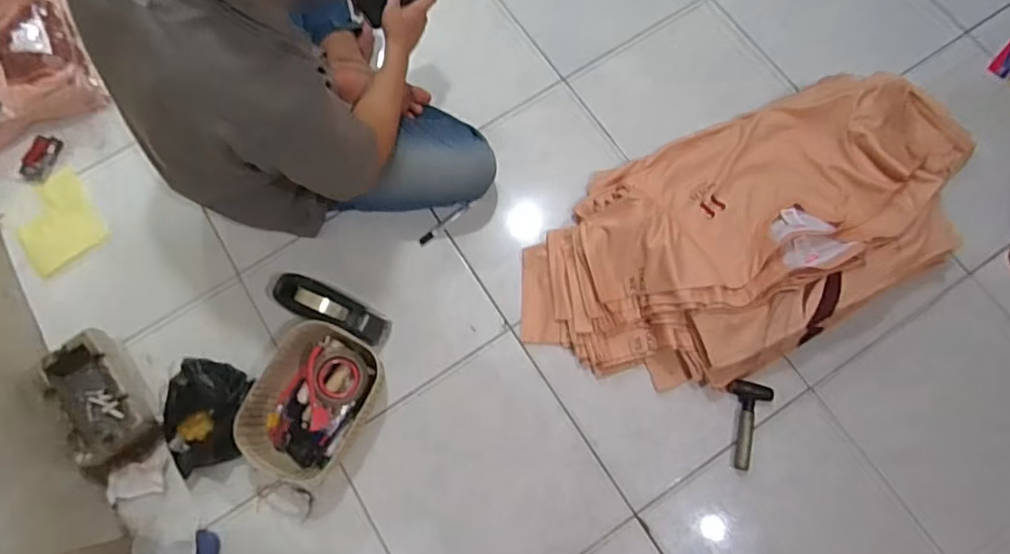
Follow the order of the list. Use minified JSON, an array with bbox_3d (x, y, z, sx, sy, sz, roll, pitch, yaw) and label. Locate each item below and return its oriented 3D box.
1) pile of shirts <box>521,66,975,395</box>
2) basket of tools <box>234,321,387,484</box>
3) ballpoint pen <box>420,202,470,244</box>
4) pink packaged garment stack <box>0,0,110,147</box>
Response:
[{"bbox_3d":[0.478,-0.097,1.083,0.935,0.134,0.459,-30,77,-6],"label":"pile of shirts"},{"bbox_3d":[-0.344,0.231,1.032,0.205,0.094,0.273,23,78,7],"label":"basket of tools"},{"bbox_3d":[-0.123,-0.111,1.165,0.124,0.015,0.016,-41,79,-8],"label":"ballpoint pen"},{"bbox_3d":[-1.067,-0.435,1.228,0.310,0.106,0.283,-24,77,-5],"label":"pink packaged garment stack"}]

